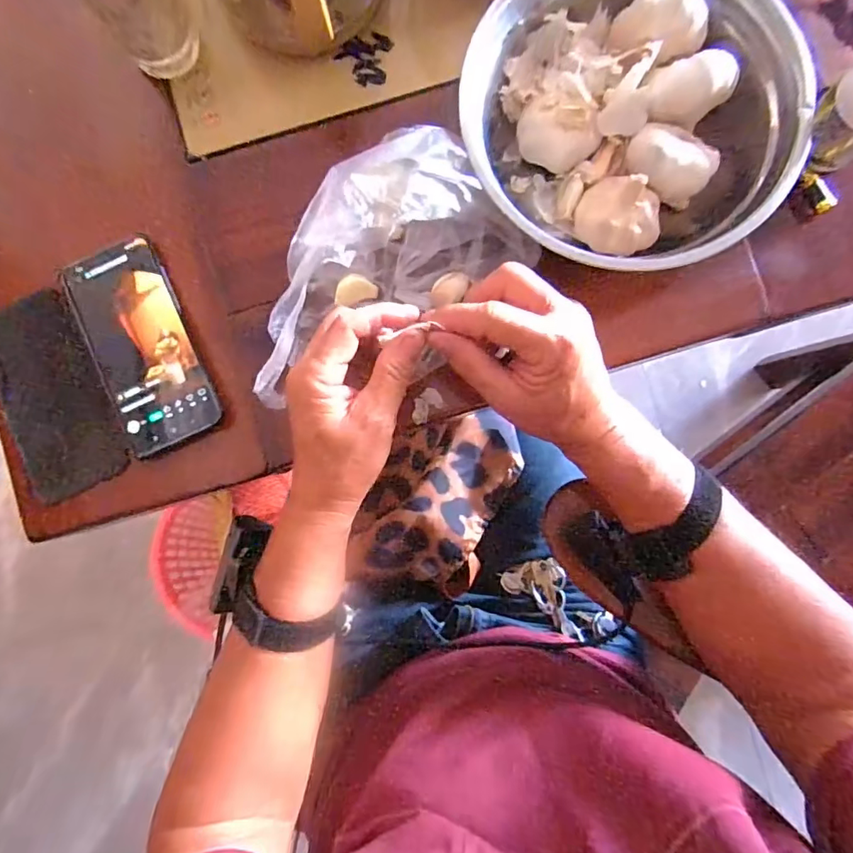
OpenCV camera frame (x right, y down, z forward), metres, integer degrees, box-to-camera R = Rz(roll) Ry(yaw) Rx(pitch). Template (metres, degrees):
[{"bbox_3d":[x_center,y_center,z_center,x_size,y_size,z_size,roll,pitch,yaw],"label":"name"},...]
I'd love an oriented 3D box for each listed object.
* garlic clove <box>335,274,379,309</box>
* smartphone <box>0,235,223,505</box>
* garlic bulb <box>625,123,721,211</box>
[{"bbox_3d":[-0.054,-0.101,0.371,0.032,0.014,0.019,-22,86,0],"label":"garlic clove"},{"bbox_3d":[-0.255,-0.042,0.384,0.159,0.016,0.156,-25,86,0],"label":"smartphone"},{"bbox_3d":[0.174,-0.190,0.359,0.059,0.034,0.047,42,88,3],"label":"garlic bulb"}]

